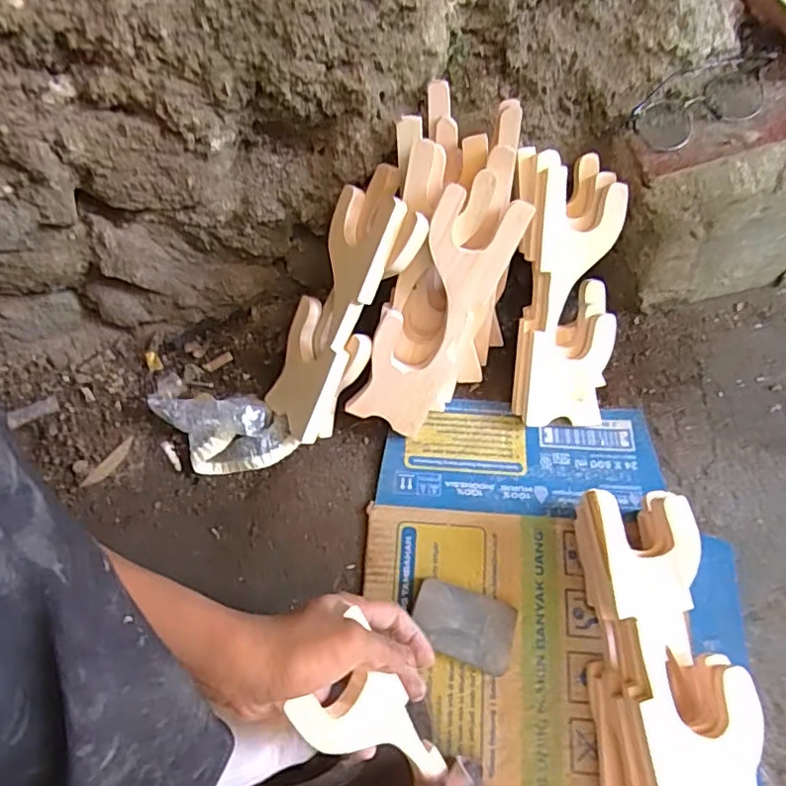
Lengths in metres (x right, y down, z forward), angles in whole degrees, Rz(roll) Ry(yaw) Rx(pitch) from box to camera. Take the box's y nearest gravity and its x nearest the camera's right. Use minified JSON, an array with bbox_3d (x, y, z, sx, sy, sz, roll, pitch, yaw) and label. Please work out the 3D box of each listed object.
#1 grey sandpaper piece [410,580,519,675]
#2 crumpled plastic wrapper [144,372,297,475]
[{"bbox_3d":[0.058,0.190,0.471,0.085,0.027,0.054,16,69,8],"label":"grey sandpaper piece"},{"bbox_3d":[-0.166,0.030,0.542,0.144,0.034,0.081,12,68,6],"label":"crumpled plastic wrapper"}]

